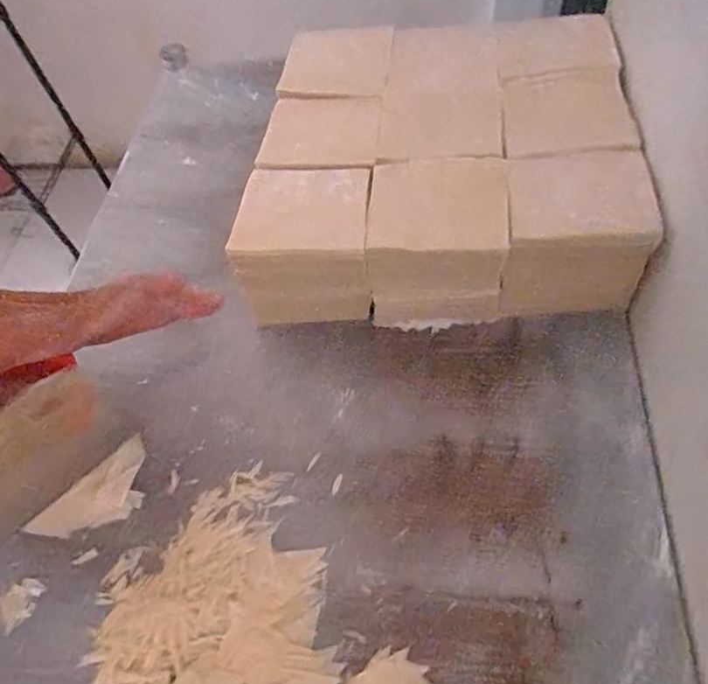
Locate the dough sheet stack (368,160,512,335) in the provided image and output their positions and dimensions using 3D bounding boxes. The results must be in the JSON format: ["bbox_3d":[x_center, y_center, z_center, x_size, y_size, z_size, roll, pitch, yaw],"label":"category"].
[{"bbox_3d":[0.052,-0.062,0.339,0.082,0.071,0.084,3,60,6],"label":"dough sheet stack"}]

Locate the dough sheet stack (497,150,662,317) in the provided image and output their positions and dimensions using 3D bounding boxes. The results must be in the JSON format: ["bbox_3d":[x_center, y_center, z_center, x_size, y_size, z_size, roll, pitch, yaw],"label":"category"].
[{"bbox_3d":[0.133,-0.065,0.329,0.080,0.071,0.080,5,60,7],"label":"dough sheet stack"}]

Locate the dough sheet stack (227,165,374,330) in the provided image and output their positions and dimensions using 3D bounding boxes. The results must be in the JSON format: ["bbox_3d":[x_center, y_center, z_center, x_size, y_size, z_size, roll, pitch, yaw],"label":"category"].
[{"bbox_3d":[-0.032,-0.063,0.350,0.085,0.070,0.082,0,60,4],"label":"dough sheet stack"}]

